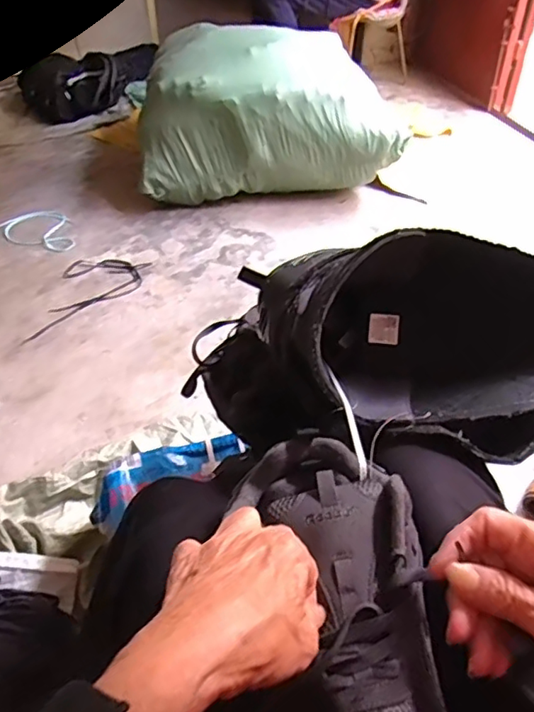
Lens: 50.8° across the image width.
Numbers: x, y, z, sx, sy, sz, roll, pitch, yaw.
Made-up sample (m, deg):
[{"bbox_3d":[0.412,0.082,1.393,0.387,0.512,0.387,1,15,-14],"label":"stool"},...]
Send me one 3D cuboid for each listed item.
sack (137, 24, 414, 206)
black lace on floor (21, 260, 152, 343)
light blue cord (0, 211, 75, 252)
[{"bbox_3d":[0.011,-0.723,1.644,0.730,0.364,0.410,-1,43,1],"label":"sack"},{"bbox_3d":[-0.430,-0.142,1.382,0.206,0.011,0.314,3,45,4],"label":"black lace on floor"},{"bbox_3d":[-0.647,-0.369,1.627,0.306,0.021,0.182,20,48,20],"label":"light blue cord"}]

